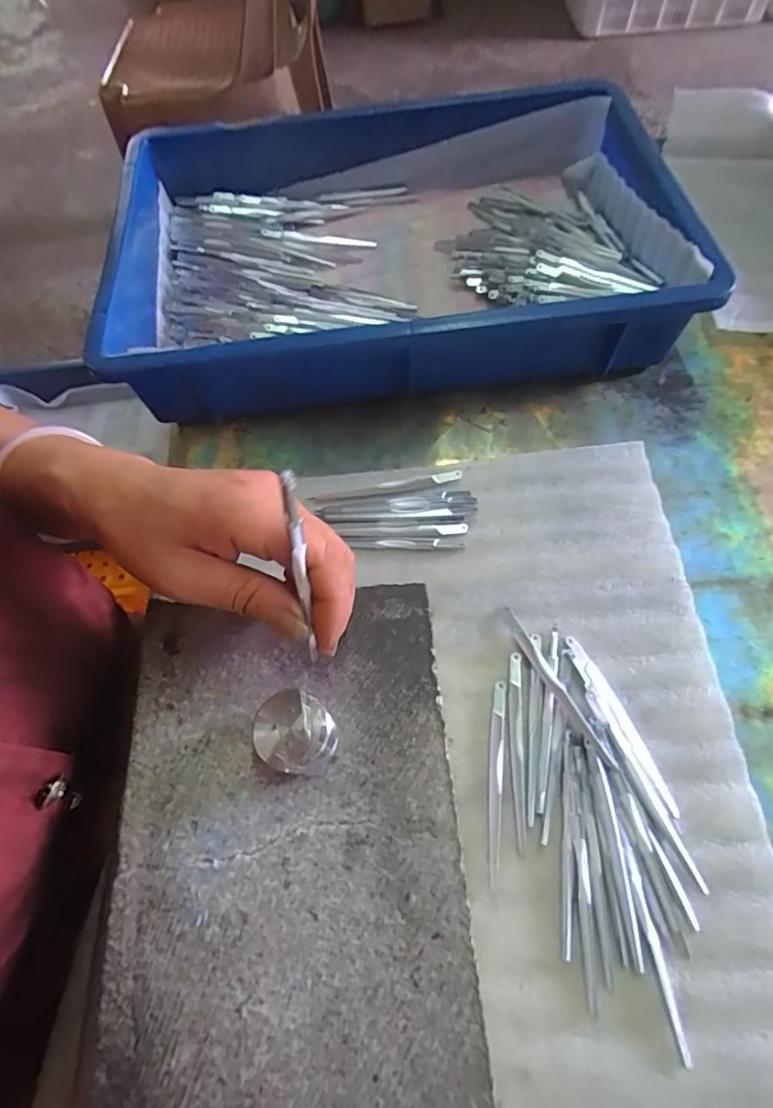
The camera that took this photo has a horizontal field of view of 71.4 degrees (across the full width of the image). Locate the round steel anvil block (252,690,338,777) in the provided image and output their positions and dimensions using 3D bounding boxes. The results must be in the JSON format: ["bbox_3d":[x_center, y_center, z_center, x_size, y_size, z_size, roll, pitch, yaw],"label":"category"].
[{"bbox_3d":[-0.041,0.082,0.243,0.034,0.023,0.032,-1,63,2],"label":"round steel anvil block"}]

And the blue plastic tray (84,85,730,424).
[{"bbox_3d":[0.003,-0.255,0.439,0.417,0.076,0.290,-5,63,0],"label":"blue plastic tray"}]

